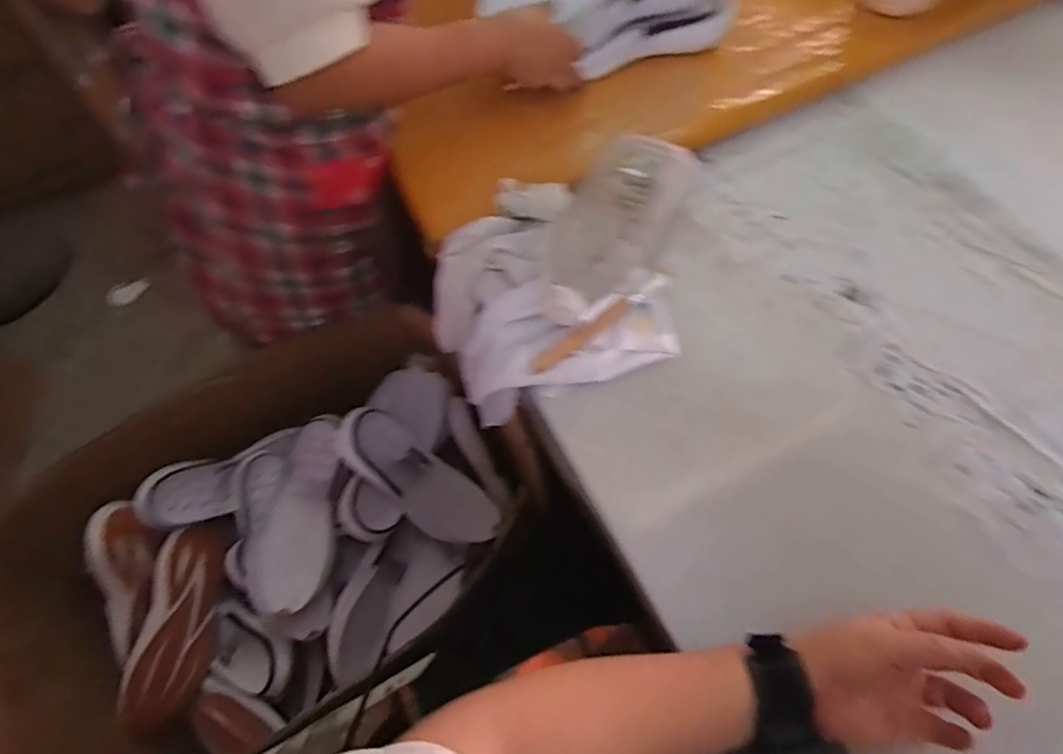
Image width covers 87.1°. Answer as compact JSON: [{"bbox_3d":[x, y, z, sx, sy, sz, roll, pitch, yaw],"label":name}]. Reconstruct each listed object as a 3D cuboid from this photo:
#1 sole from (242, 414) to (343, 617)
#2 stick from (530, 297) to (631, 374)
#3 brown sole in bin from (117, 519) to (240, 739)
[{"bbox_3d":[-0.368,0.208,0.870,0.123,0.058,0.285,-2,61,3],"label":"sole"},{"bbox_3d":[0.047,-0.038,0.524,0.111,0.007,0.016,-35,79,-5],"label":"stick"},{"bbox_3d":[-0.544,0.383,0.869,0.110,0.030,0.320,17,82,-23],"label":"brown sole in bin"}]

